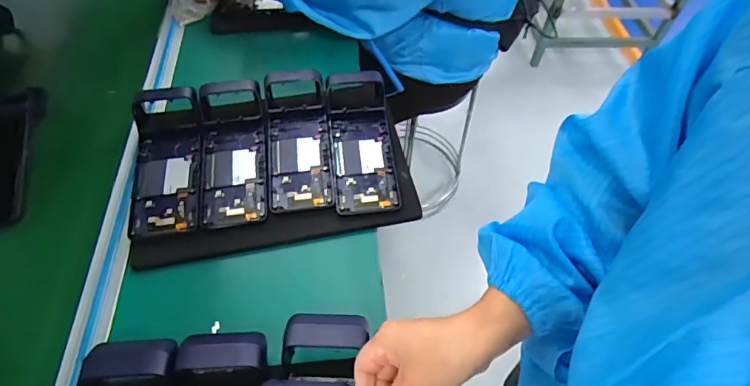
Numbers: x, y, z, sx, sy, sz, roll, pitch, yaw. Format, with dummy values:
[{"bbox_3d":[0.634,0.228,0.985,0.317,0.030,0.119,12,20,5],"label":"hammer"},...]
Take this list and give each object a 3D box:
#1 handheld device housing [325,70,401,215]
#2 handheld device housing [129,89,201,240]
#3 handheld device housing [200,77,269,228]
[{"bbox_3d":[-0.018,-0.075,0.606,0.080,0.042,0.208,-5,55,-4],"label":"handheld device housing"},{"bbox_3d":[-0.270,-0.051,0.588,0.085,0.044,0.222,-10,55,-7],"label":"handheld device housing"},{"bbox_3d":[-0.186,-0.062,0.596,0.083,0.045,0.218,-8,55,-5],"label":"handheld device housing"}]

